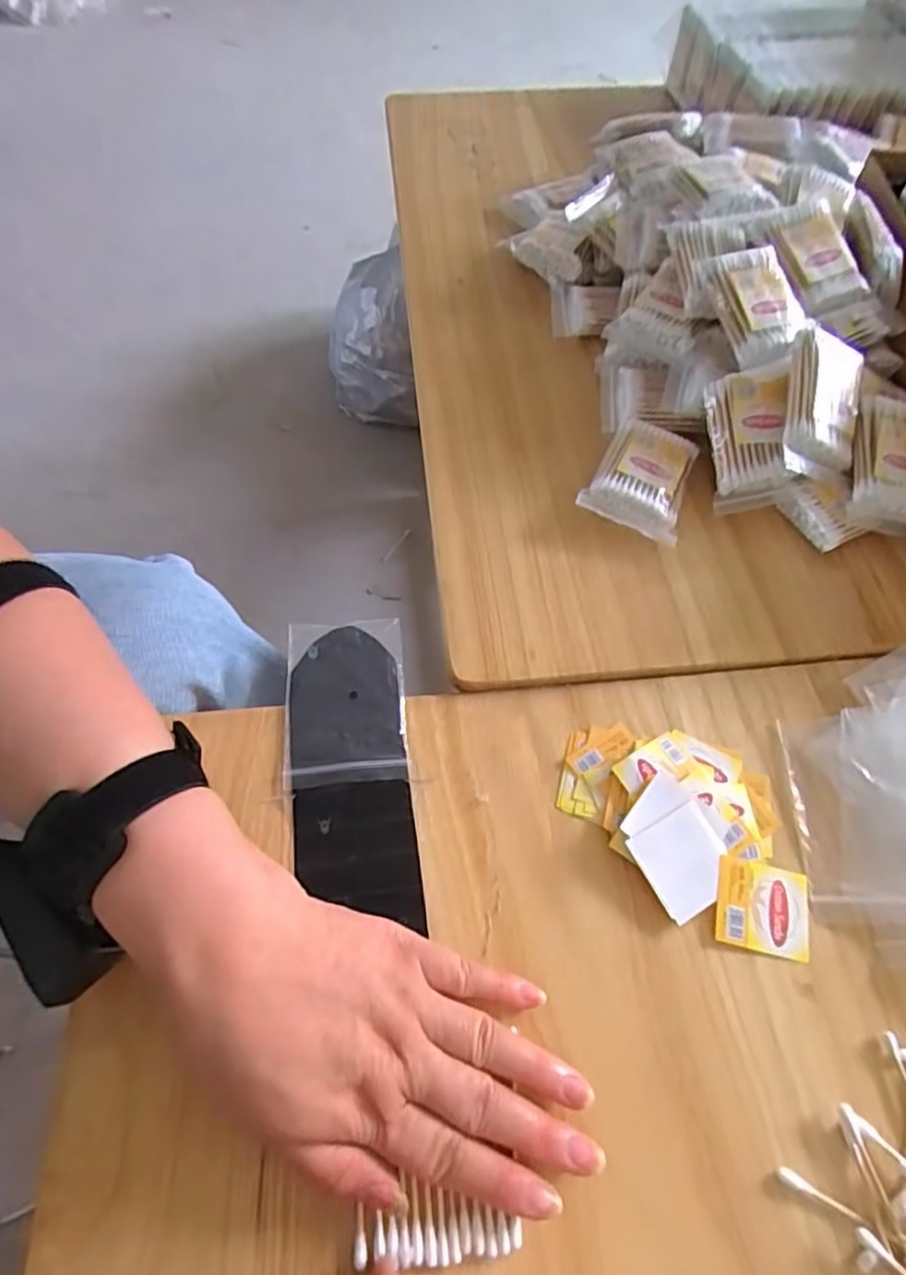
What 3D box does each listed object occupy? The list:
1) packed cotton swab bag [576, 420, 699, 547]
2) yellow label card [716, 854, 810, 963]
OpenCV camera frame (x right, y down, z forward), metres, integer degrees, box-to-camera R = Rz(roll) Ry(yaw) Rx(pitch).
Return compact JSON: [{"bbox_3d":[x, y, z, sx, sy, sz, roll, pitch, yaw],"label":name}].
[{"bbox_3d":[0.125,-0.106,0.427,0.060,0.016,0.086,22,62,13],"label":"packed cotton swab bag"},{"bbox_3d":[0.146,0.127,0.308,0.043,0.004,0.039,11,60,7],"label":"yellow label card"}]

